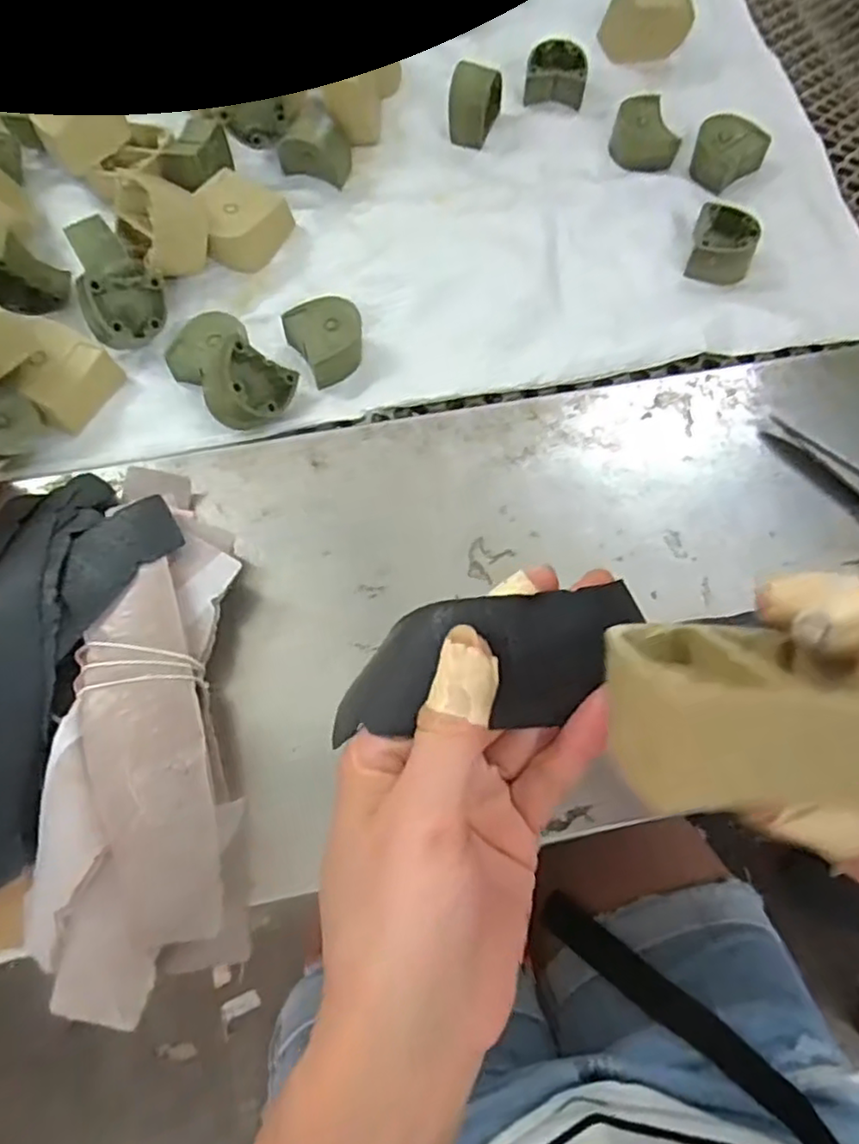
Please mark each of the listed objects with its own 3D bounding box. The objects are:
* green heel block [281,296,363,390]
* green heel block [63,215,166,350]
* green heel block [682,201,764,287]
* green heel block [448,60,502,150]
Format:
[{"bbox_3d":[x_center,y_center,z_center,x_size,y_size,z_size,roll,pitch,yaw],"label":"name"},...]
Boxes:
[{"bbox_3d":[-0.061,-0.143,0.412,0.039,0.022,0.048,-29,71,-14],"label":"green heel block"},{"bbox_3d":[-0.189,-0.174,0.414,0.045,0.038,0.074,-23,69,-12],"label":"green heel block"},{"bbox_3d":[0.194,-0.217,0.447,0.039,0.024,0.045,13,67,3],"label":"green heel block"},{"bbox_3d":[0.033,-0.338,0.481,0.027,0.038,0.043,22,67,7],"label":"green heel block"}]

